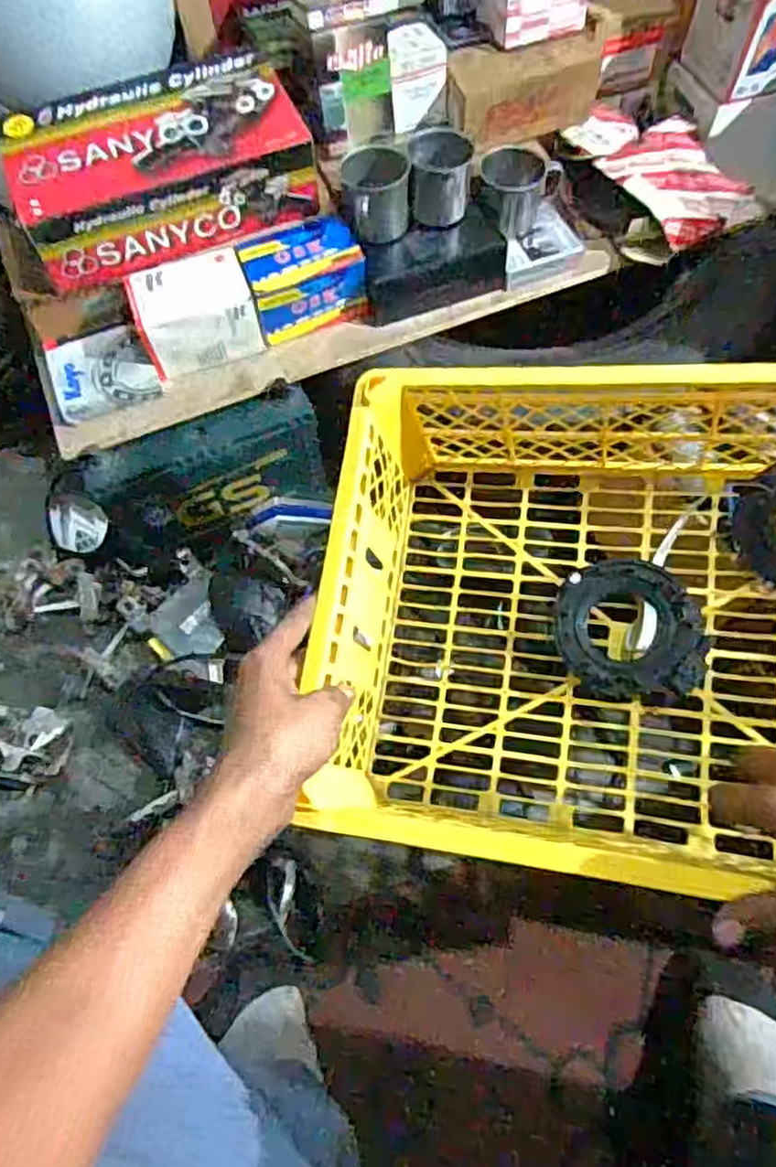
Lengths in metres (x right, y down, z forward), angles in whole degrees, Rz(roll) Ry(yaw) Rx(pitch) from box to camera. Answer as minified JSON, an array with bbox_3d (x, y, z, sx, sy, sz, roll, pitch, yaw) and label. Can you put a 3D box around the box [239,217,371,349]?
[{"bbox_3d":[-0.081,-0.300,0.708,0.112,0.065,0.072,-16,64,-6],"label":"box"}]

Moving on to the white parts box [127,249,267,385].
[{"bbox_3d":[-0.185,-0.260,0.696,0.109,0.067,0.074,-19,65,-7],"label":"white parts box"}]

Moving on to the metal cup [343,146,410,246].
[{"bbox_3d":[-0.011,-0.374,0.694,0.067,0.059,0.056,-3,64,0],"label":"metal cup"}]

